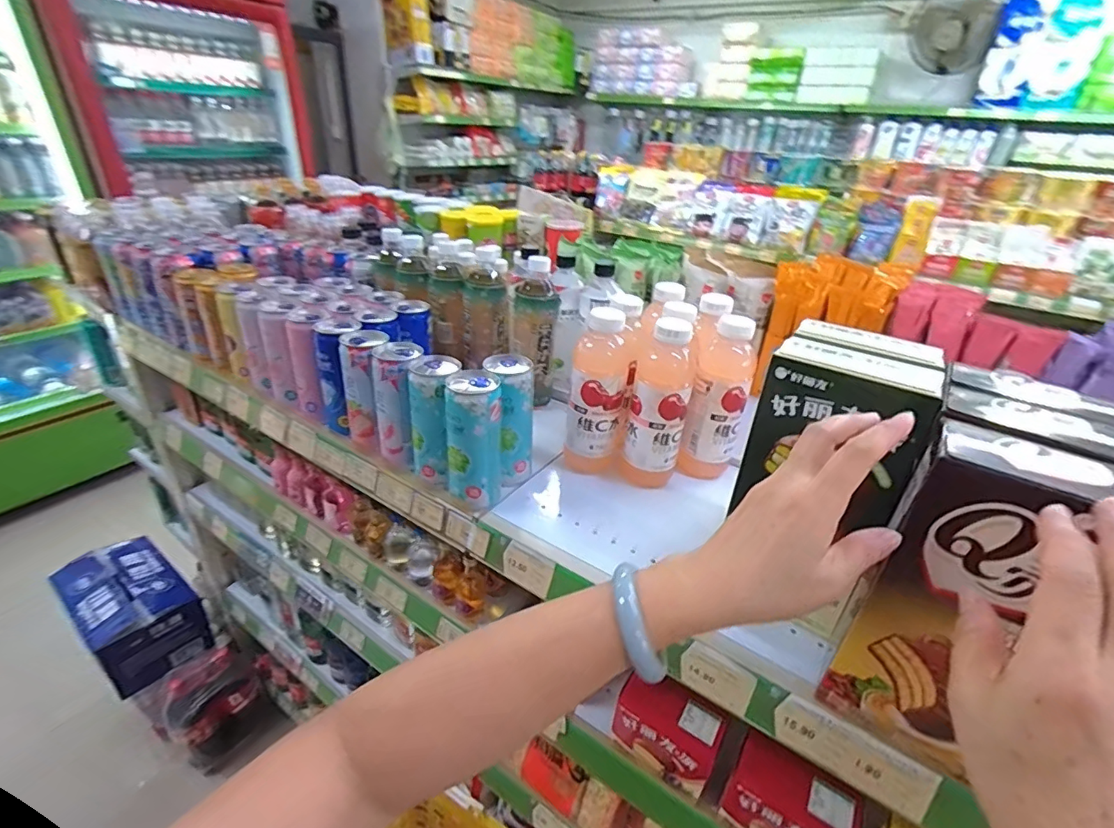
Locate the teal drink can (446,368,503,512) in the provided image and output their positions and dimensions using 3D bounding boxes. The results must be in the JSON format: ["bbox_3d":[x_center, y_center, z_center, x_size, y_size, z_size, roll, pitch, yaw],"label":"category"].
[{"bbox_3d":[-0.089,0.036,0.547,0.056,0.152,0.062,0,30,-9],"label":"teal drink can"}]

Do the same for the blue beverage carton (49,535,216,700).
[{"bbox_3d":[-1.130,0.515,1.358,0.404,0.178,0.225,23,34,28],"label":"blue beverage carton"}]

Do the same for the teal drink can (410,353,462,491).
[{"bbox_3d":[-0.136,0.006,0.567,0.052,0.136,0.051,4,30,-2],"label":"teal drink can"}]

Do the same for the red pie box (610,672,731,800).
[{"bbox_3d":[0.122,0.339,0.547,0.112,0.072,0.059,23,34,29],"label":"red pie box"}]

